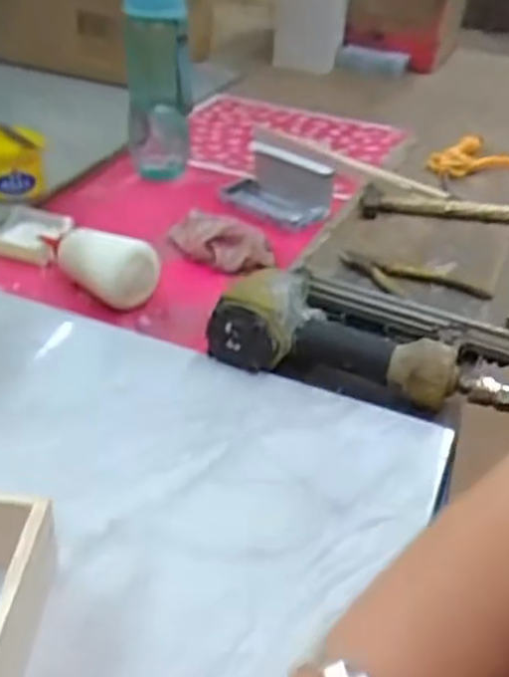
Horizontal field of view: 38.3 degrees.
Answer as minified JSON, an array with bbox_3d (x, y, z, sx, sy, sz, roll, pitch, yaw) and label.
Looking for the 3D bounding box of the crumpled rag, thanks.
[{"bbox_3d":[-0.040,-0.102,0.762,0.118,0.035,0.054,16,37,15],"label":"crumpled rag"}]

